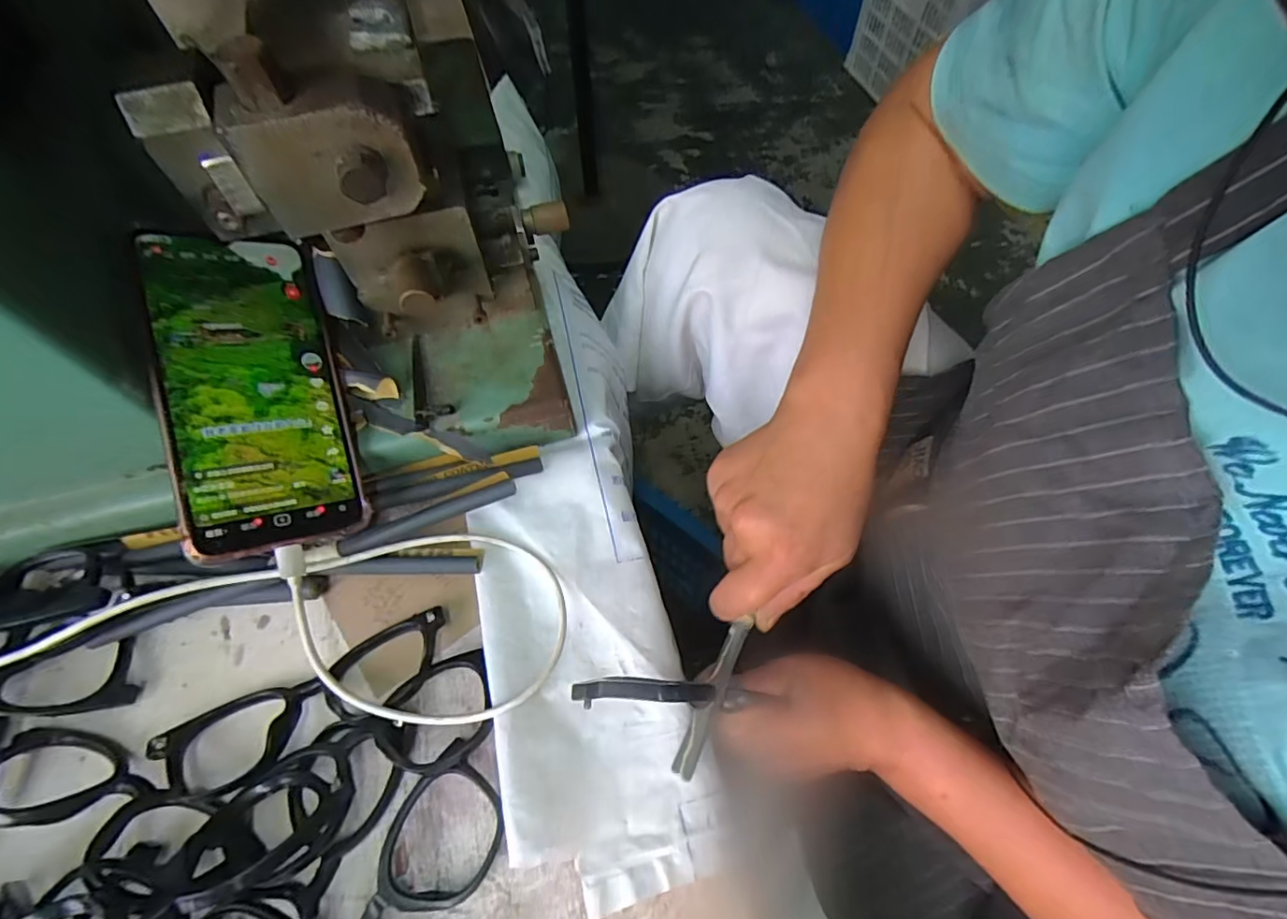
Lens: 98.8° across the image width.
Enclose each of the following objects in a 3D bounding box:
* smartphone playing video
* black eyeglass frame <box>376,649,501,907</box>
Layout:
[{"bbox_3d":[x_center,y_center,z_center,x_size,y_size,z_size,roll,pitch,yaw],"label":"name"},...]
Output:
[{"bbox_3d":[-0.194,-0.035,0.278,0.078,0.007,0.159,-11,86,-40],"label":"smartphone playing video"},{"bbox_3d":[-0.095,0.146,0.259,0.059,0.022,0.100,-16,64,-8],"label":"black eyeglass frame"}]

